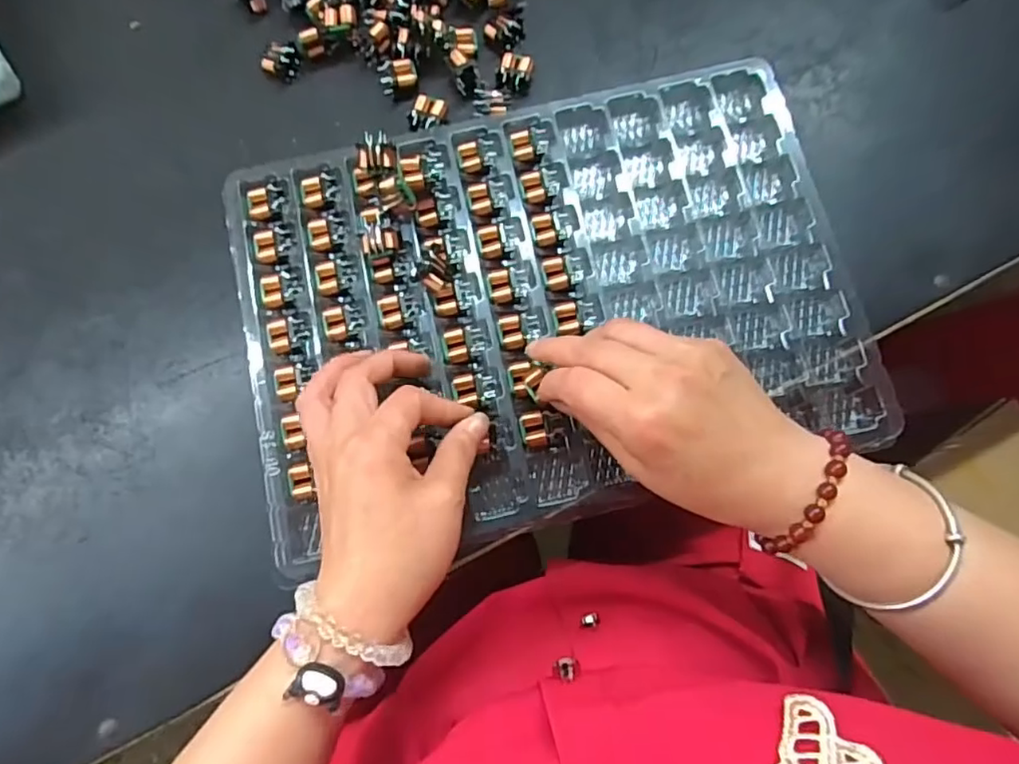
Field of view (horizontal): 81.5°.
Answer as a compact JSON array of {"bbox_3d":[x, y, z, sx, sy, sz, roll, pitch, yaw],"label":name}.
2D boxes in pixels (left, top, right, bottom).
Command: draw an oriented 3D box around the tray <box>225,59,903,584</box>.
[{"bbox_3d":[0.020,-0.048,0.338,0.334,0.026,0.237,-13,79,-3],"label":"tray"}]

